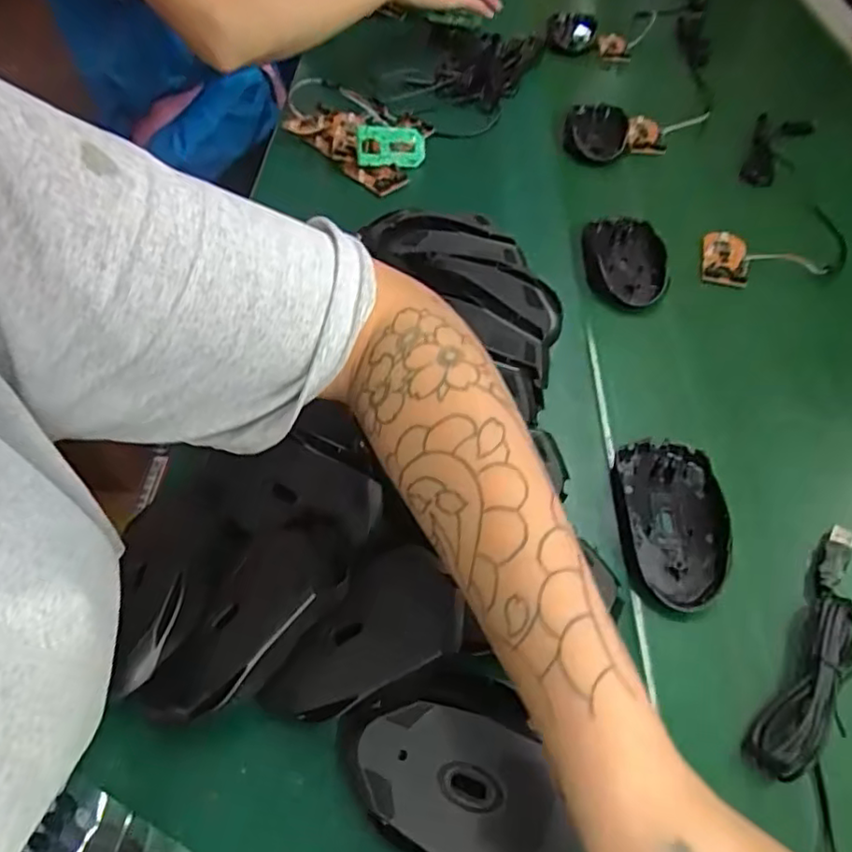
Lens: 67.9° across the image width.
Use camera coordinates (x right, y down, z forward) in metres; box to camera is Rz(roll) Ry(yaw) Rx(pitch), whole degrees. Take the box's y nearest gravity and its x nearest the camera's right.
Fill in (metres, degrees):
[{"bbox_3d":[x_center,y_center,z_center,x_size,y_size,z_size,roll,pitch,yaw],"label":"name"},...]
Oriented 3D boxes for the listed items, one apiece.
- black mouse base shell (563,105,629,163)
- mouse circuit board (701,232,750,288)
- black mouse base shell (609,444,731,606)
[{"bbox_3d":[0.184,-0.318,0.689,0.065,0.028,0.102,14,55,9],"label":"black mouse base shell"},{"bbox_3d":[0.262,-0.148,0.555,0.039,0.010,0.070,15,55,10],"label":"mouse circuit board"},{"bbox_3d":[0.155,0.058,0.393,0.061,0.017,0.109,2,54,1],"label":"black mouse base shell"}]

